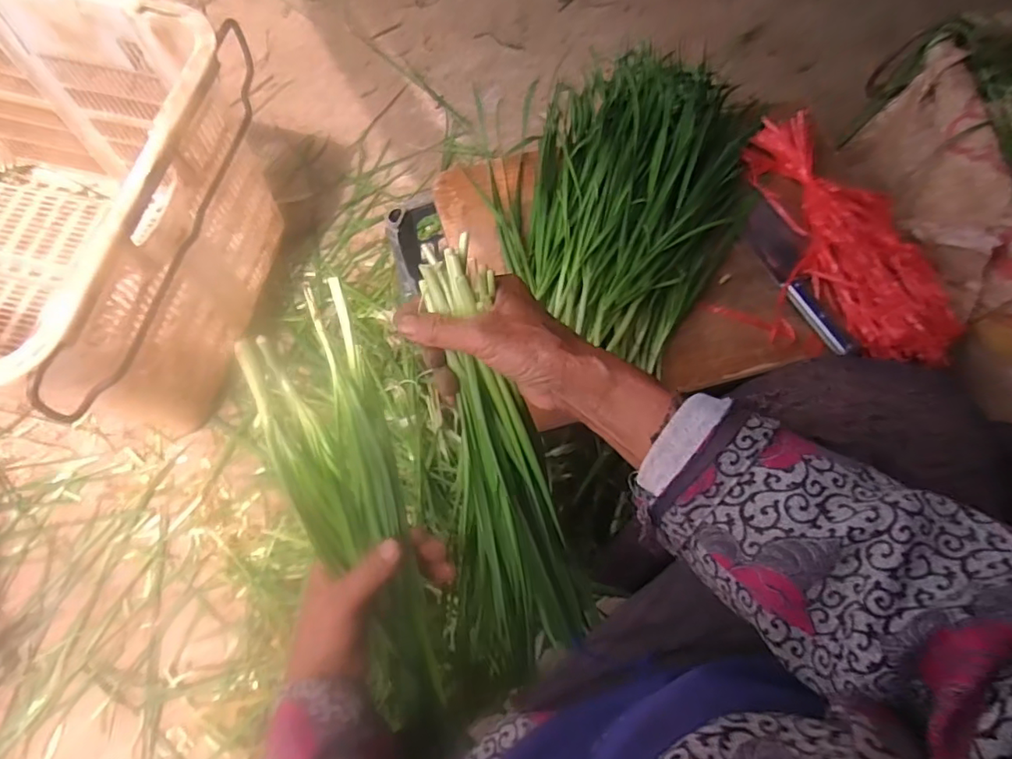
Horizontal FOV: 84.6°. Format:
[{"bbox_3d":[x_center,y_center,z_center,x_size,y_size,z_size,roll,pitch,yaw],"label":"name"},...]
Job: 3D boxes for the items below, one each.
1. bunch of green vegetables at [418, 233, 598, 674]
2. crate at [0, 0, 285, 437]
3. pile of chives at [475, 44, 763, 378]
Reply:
[{"bbox_3d":[-0.006,0.064,0.400,0.095,0.038,0.311,-10,102,-4],"label":"bunch of green vegetables"},{"bbox_3d":[-0.724,-0.216,0.760,0.724,0.380,0.478,12,71,4],"label":"crate"},{"bbox_3d":[0.138,-0.232,0.657,0.285,0.065,0.450,31,72,8],"label":"pile of chives"}]

